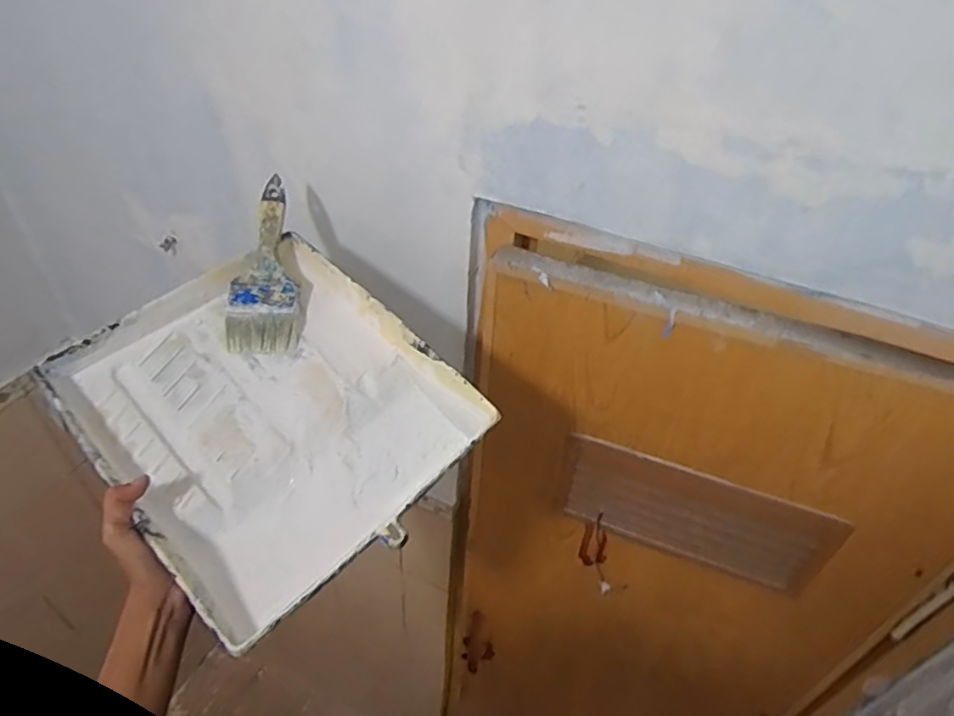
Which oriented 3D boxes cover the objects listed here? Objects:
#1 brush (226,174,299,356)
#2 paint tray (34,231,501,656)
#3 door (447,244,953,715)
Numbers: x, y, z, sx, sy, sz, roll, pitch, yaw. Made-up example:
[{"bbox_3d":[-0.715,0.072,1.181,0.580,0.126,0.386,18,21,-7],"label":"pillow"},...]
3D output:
[{"bbox_3d":[-0.230,-0.104,0.665,0.069,0.017,0.209,0,74,-5],"label":"brush"},{"bbox_3d":[-0.195,0.058,0.597,0.338,0.092,0.289,38,55,25],"label":"paint tray"},{"bbox_3d":[0.261,0.674,1.267,0.627,1.943,0.043,18,44,15],"label":"door"}]

